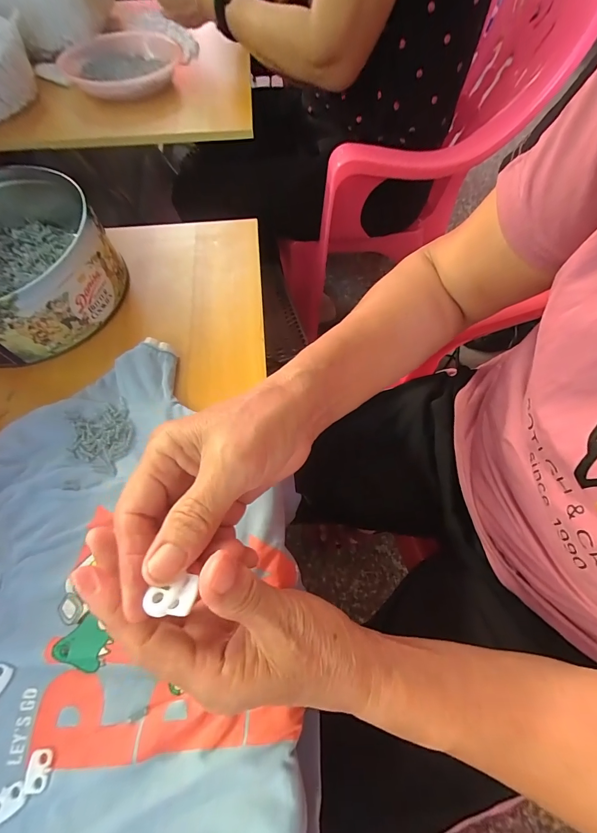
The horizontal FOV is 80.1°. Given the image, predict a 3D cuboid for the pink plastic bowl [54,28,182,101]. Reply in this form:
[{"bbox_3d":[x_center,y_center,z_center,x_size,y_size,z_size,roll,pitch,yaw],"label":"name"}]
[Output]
[{"bbox_3d":[-0.305,-0.615,0.623,0.194,0.044,0.213,-17,65,-9],"label":"pink plastic bowl"}]

